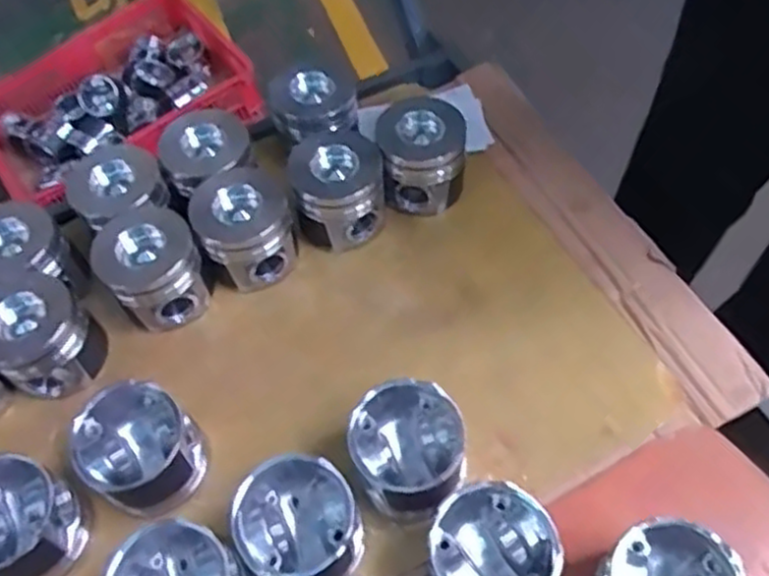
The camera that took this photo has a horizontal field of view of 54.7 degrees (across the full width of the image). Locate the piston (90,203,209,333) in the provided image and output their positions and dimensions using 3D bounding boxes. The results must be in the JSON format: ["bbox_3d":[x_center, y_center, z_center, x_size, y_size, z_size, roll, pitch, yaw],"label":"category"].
[{"bbox_3d":[-0.235,-0.020,0.756,0.092,0.086,0.099,-2,57,3],"label":"piston"}]

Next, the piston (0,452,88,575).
[{"bbox_3d":[-0.307,0.198,0.623,0.094,0.098,0.093,-2,57,3],"label":"piston"}]

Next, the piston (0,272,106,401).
[{"bbox_3d":[-0.333,0.049,0.720,0.093,0.087,0.097,-2,57,3],"label":"piston"}]

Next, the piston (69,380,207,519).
[{"bbox_3d":[-0.210,0.143,0.648,0.094,0.084,0.092,32,65,22],"label":"piston"}]

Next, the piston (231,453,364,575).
[{"bbox_3d":[-0.067,0.192,0.600,0.099,0.082,0.096,-2,57,3],"label":"piston"}]

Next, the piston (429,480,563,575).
[{"bbox_3d":[0.083,0.213,0.580,0.096,0.079,0.096,-38,62,-19],"label":"piston"}]

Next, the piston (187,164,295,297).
[{"bbox_3d":[-0.145,-0.063,0.777,0.092,0.089,0.101,-2,57,3],"label":"piston"}]

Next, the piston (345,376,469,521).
[{"bbox_3d":[0.022,0.137,0.625,0.092,0.079,0.098,-2,57,3],"label":"piston"}]

